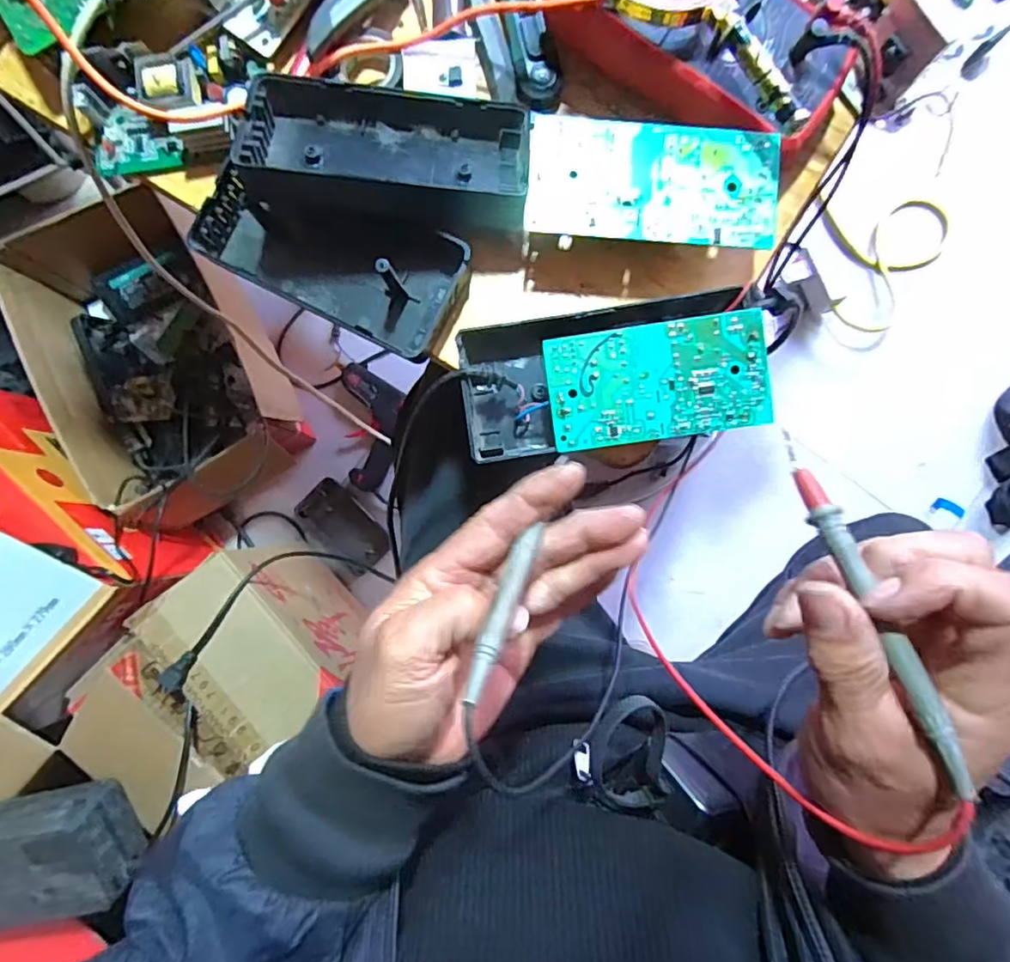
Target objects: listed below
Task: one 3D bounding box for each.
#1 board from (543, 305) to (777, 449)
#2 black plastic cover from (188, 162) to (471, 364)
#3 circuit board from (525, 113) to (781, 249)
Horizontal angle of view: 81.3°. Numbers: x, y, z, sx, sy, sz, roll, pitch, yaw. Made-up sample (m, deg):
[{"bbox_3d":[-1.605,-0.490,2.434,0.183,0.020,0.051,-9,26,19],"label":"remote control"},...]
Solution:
[{"bbox_3d":[0.089,-0.058,0.345,0.125,0.017,0.066,-7,86,2],"label":"board"},{"bbox_3d":[-0.111,-0.150,0.389,0.171,0.032,0.081,27,88,4],"label":"black plastic cover"},{"bbox_3d":[0.088,-0.180,0.356,0.147,0.007,0.069,5,87,3],"label":"circuit board"}]

